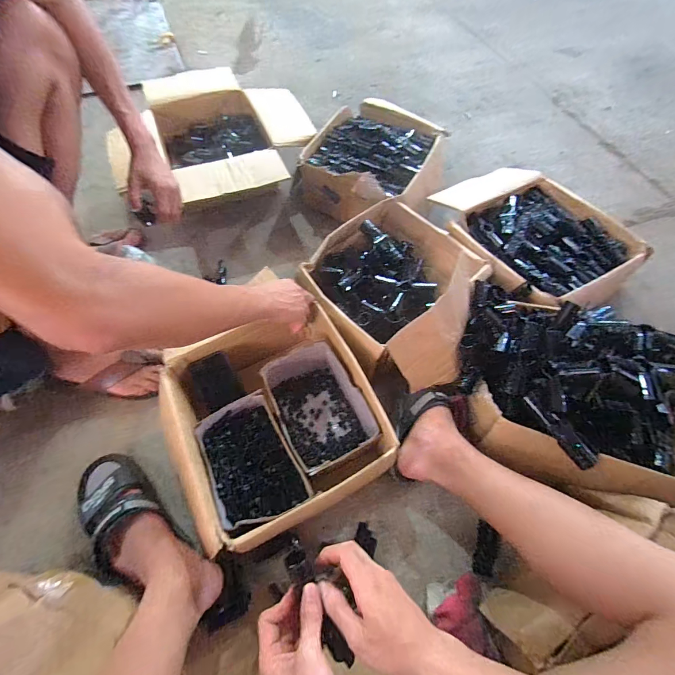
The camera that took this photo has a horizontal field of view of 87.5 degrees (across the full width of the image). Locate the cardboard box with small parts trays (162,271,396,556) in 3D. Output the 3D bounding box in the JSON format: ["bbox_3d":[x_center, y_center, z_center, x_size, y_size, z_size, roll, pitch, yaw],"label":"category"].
[{"bbox_3d":[-0.113,0.143,0.631,0.332,0.124,0.347,-23,64,-14],"label":"cardboard box with small parts trays"}]

